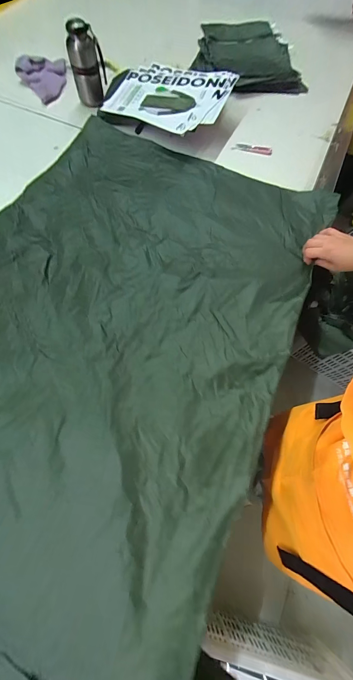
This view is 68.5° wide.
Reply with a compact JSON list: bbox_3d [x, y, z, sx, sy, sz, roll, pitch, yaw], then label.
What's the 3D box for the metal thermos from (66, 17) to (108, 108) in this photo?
[{"bbox_3d":[-0.247,-0.766,0.723,0.091,0.154,0.073,-9,67,-7],"label":"metal thermos"}]

